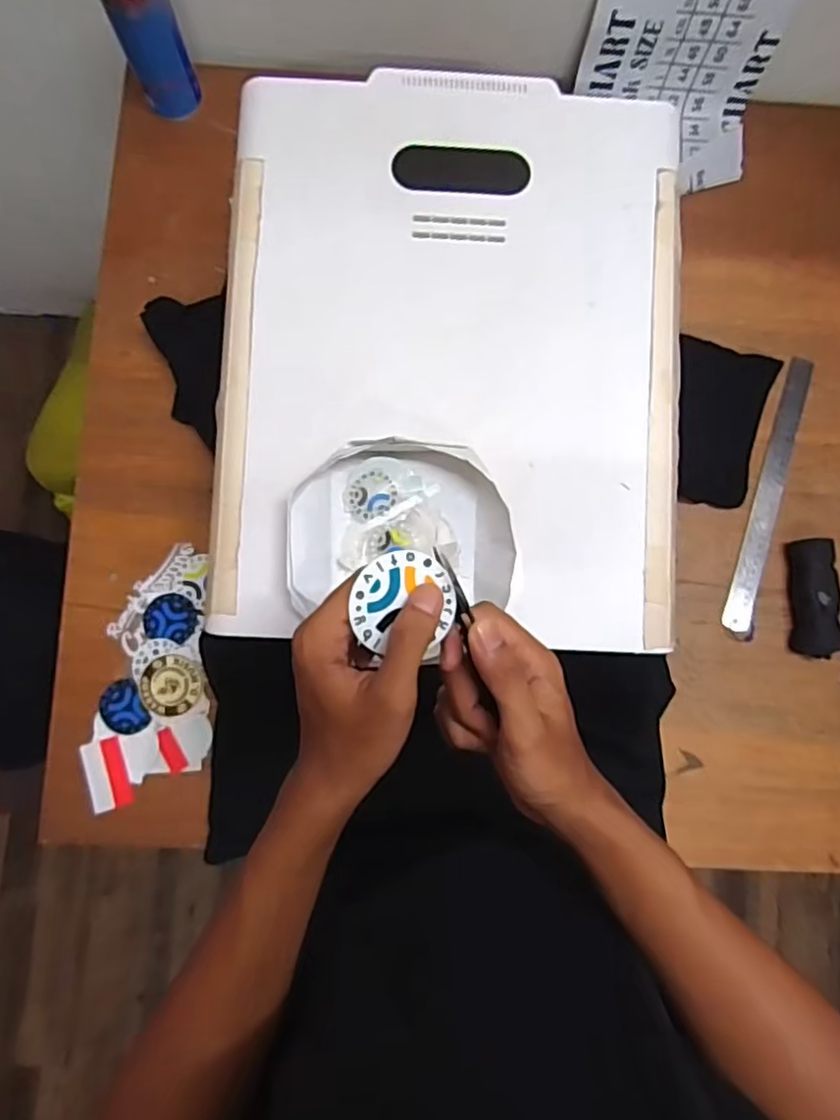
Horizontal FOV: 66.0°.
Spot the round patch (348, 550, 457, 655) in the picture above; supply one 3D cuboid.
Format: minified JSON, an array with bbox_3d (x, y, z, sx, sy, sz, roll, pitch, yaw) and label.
[{"bbox_3d":[-0.008,0.022,0.350,0.056,0.004,0.052,-2,99,-12],"label":"round patch"}]

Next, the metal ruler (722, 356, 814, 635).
[{"bbox_3d":[0.397,-0.077,0.733,0.030,0.005,0.324,17,84,0],"label":"metal ruler"}]

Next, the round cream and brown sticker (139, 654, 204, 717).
[{"bbox_3d":[-0.263,0.133,0.687,0.064,0.005,0.062,0,83,-4],"label":"round cream and brown sticker"}]

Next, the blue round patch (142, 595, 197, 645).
[{"bbox_3d":[-0.268,0.062,0.695,0.055,0.004,0.049,16,82,-2],"label":"blue round patch"}]

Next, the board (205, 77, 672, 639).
[{"bbox_3d":[0.028,-0.183,0.566,0.395,0.033,0.496,3,83,-4],"label":"board"}]

